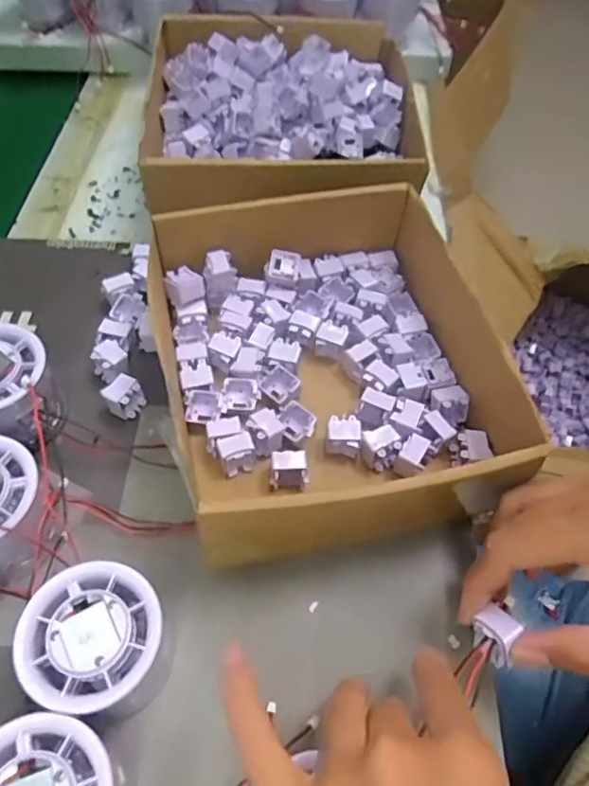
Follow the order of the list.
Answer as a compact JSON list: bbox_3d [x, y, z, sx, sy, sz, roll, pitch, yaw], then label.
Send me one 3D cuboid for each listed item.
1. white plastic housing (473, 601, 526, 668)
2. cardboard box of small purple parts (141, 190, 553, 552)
[{"bbox_3d":[0.091,0.108,0.256,0.022,0.010,0.019,-50,49,4],"label":"white plastic housing"},{"bbox_3d":[0.018,-0.028,0.343,0.190,0.074,0.212,-15,58,-11],"label":"cardboard box of small purple parts"}]

